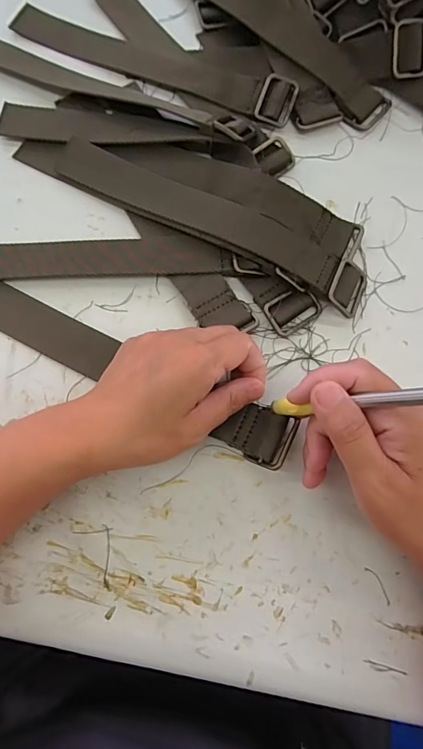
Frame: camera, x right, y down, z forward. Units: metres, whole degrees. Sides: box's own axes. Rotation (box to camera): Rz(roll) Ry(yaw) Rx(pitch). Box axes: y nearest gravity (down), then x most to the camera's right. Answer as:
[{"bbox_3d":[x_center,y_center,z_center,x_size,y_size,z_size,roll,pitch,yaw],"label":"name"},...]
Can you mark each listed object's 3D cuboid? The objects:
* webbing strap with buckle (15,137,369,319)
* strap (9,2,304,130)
[{"bbox_3d":[-0.017,-0.131,0.330,0.301,0.015,0.041,26,77,5],"label":"webbing strap with buckle"},{"bbox_3d":[-0.054,-0.290,0.378,0.273,0.016,0.044,22,77,4],"label":"strap"}]

